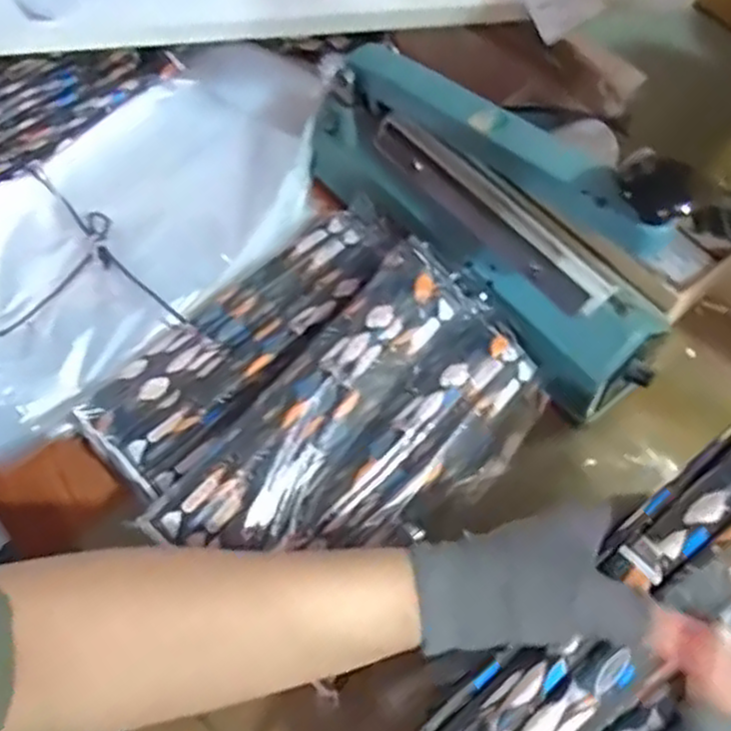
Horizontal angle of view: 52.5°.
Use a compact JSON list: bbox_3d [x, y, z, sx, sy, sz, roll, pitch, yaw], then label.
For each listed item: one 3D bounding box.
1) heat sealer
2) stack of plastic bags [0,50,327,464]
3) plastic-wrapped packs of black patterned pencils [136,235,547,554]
[{"bbox_3d":[0.085,-0.127,0.487,0.099,0.142,0.301,-36,69,-16],"label":"heat sealer"},{"bbox_3d":[-0.185,-0.112,0.591,0.428,0.041,0.201,-41,70,-17],"label":"stack of plastic bags"},{"bbox_3d":[0.004,0.043,0.466,0.135,0.035,0.249,39,71,18],"label":"plastic-wrapped packs of black patterned pencils"}]

